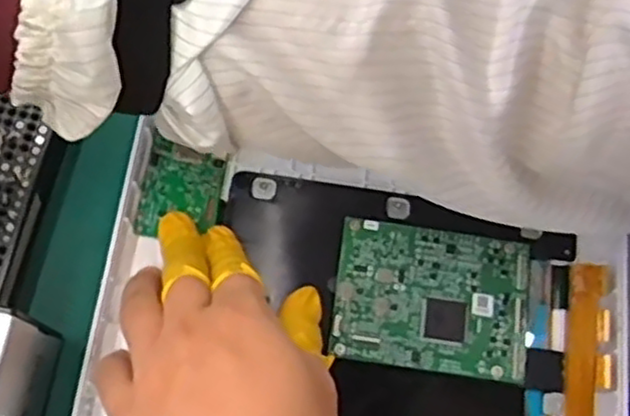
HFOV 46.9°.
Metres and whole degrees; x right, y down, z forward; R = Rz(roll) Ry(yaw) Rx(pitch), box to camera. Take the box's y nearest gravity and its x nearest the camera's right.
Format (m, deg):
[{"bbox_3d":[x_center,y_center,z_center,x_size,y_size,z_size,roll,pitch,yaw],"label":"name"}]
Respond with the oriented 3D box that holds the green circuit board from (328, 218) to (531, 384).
[{"bbox_3d":[0.059,0.045,0.363,0.094,0.011,0.071,9,71,1],"label":"green circuit board"}]

